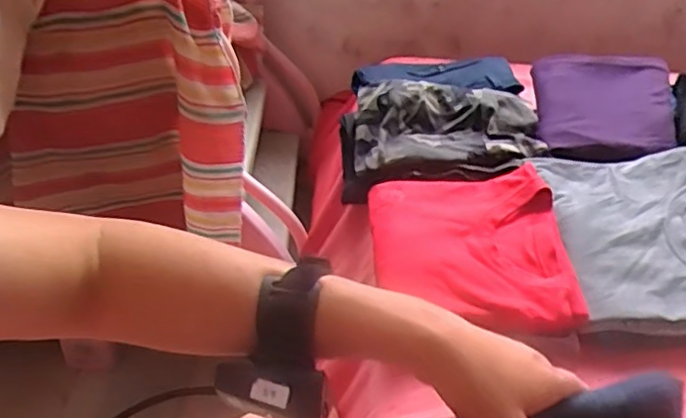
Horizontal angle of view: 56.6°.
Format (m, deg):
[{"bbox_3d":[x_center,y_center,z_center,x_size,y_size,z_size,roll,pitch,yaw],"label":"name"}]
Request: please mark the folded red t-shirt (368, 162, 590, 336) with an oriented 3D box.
[{"bbox_3d":[0.144,0.036,0.728,0.214,0.033,0.225,0,43,-5],"label":"folded red t-shirt"}]

